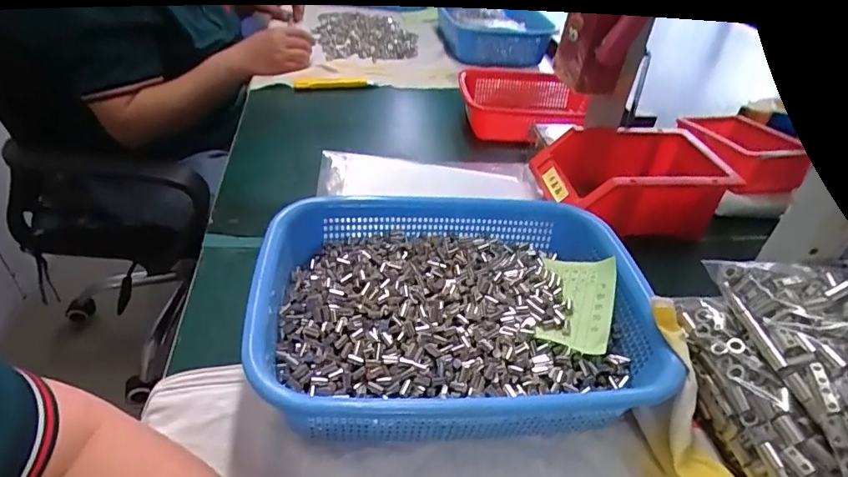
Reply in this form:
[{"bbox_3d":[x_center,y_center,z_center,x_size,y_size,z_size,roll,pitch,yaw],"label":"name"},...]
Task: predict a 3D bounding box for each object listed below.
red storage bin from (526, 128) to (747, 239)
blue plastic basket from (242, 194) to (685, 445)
[{"bbox_3d":[0.230,-0.061,0.554,0.178,0.073,0.125,-3,39,-11],"label":"red storage bin"},{"bbox_3d":[0.022,0.053,0.388,0.272,0.071,0.208,-1,39,-8],"label":"blue plastic basket"}]

